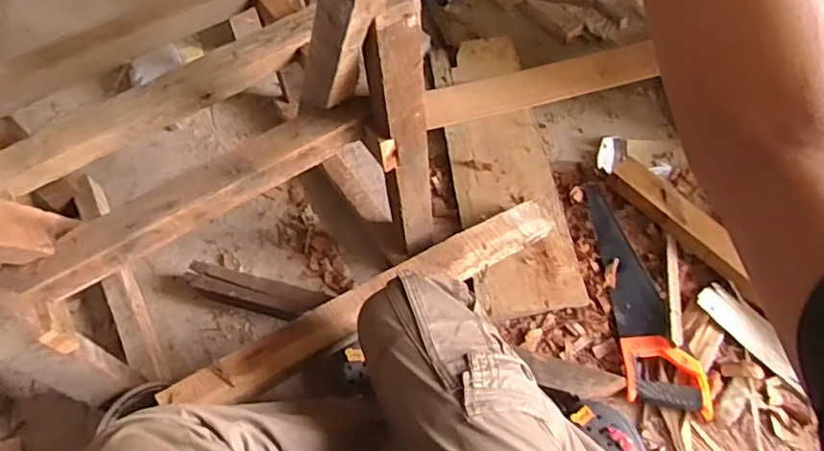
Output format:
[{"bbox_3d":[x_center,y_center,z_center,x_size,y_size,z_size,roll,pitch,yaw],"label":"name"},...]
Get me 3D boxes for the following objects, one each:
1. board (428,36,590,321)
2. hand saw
[{"bbox_3d":[0.172,-0.134,1.171,0.191,0.032,0.659,-8,57,-1],"label":"board"},{"bbox_3d":[0.400,0.106,1.013,0.126,0.021,0.414,-2,57,3],"label":"hand saw"}]

